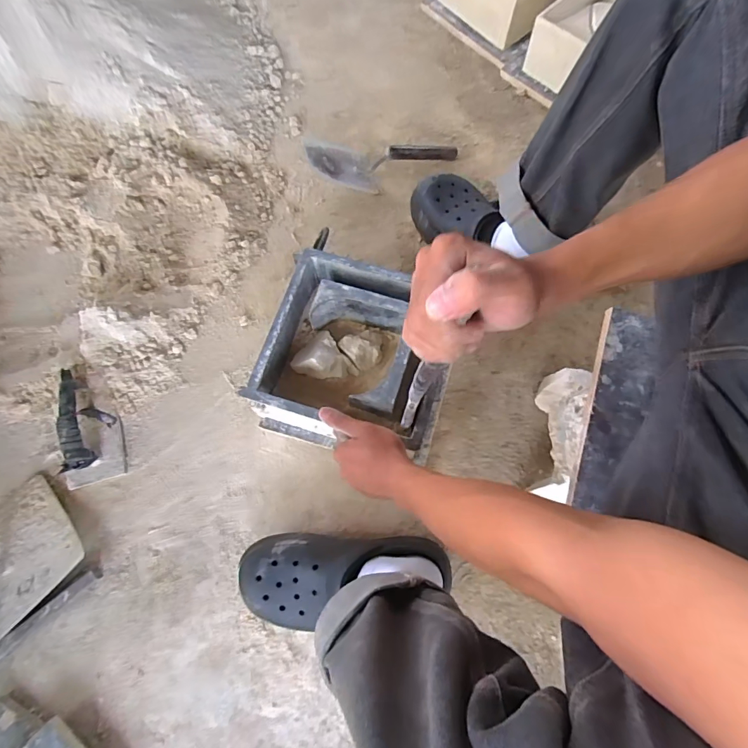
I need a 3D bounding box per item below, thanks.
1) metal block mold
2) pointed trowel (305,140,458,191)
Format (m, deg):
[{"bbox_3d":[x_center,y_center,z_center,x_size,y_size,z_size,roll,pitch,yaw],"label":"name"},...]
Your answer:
[{"bbox_3d":[-0.026,-0.018,0.603,0.223,0.121,0.238,16,75,5],"label":"metal block mold"},{"bbox_3d":[0.018,-0.384,0.783,0.275,0.059,0.102,0,74,1],"label":"pointed trowel"}]

